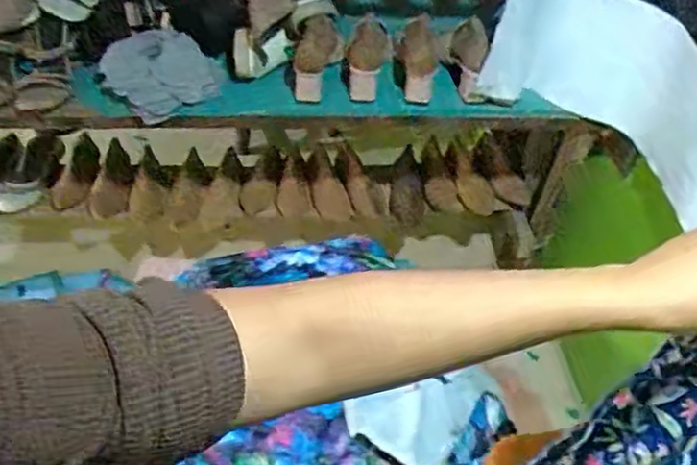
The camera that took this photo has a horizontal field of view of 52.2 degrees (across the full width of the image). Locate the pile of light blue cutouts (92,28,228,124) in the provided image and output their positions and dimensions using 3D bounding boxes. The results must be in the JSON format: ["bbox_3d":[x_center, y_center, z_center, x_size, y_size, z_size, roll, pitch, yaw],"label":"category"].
[{"bbox_3d":[-0.331,-0.285,1.271,0.211,0.076,0.159,-5,47,-11],"label":"pile of light blue cutouts"}]

